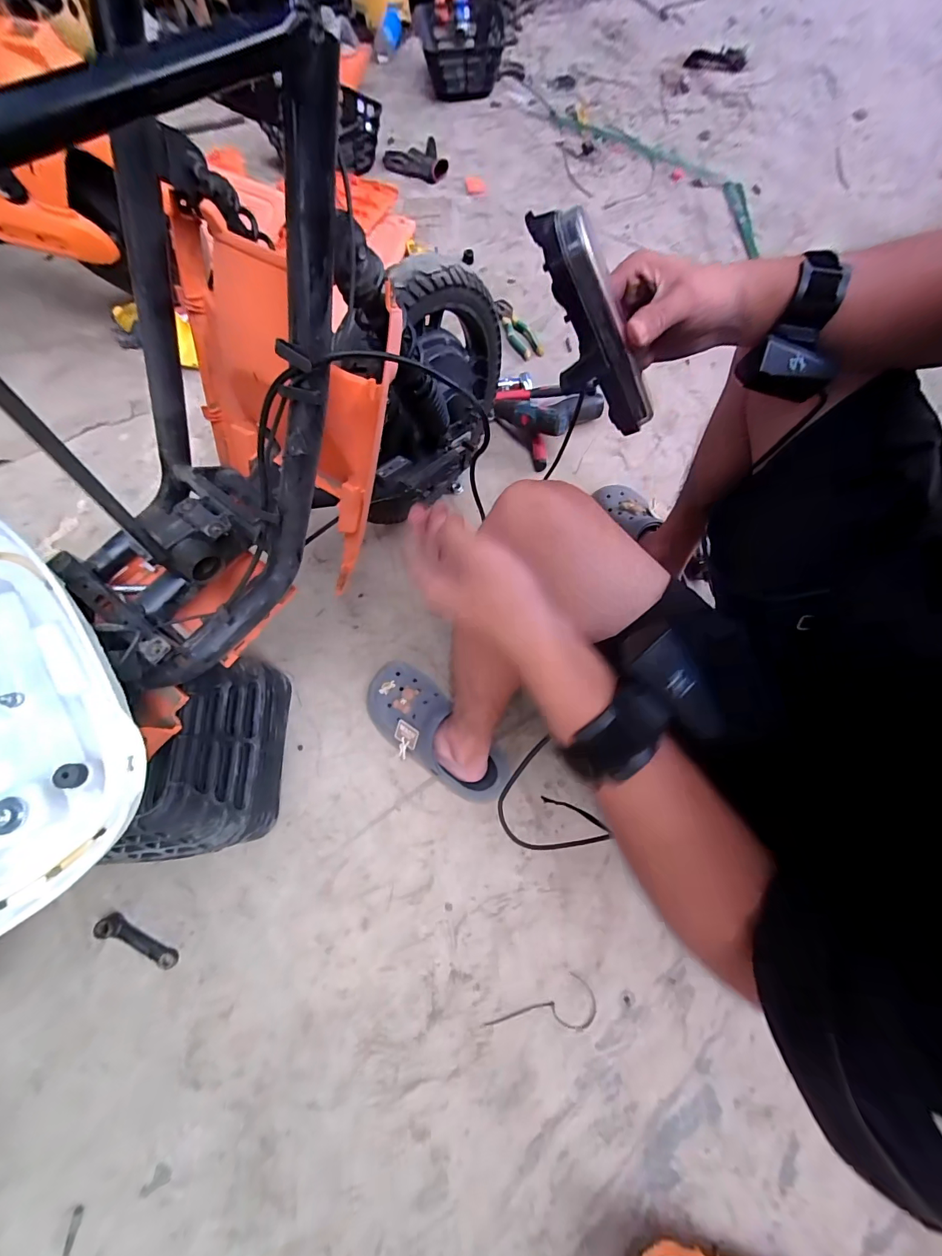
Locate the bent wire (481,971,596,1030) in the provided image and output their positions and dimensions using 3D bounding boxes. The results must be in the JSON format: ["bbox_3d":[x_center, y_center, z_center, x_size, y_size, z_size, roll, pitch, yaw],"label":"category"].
[{"bbox_3d":[0.098,0.535,0.549,0.154,0.004,0.060,-24,73,-7],"label":"bent wire"}]

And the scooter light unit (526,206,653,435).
[{"bbox_3d":[0.087,-0.198,0.282,0.037,0.152,0.049,7,66,46],"label":"scooter light unit"}]

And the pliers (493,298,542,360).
[{"bbox_3d":[0.107,-0.722,0.967,0.058,0.014,0.209,-20,72,-6],"label":"pliers"}]

